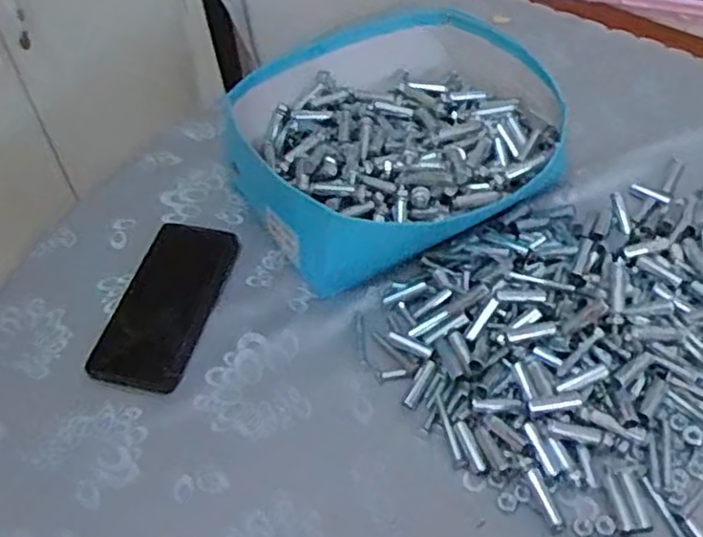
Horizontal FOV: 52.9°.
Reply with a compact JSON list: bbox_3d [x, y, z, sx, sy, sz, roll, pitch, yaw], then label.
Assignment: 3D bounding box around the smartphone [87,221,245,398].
[{"bbox_3d":[-0.159,0.028,0.611,0.081,0.008,0.168,9,51,10],"label":"smartphone"}]

